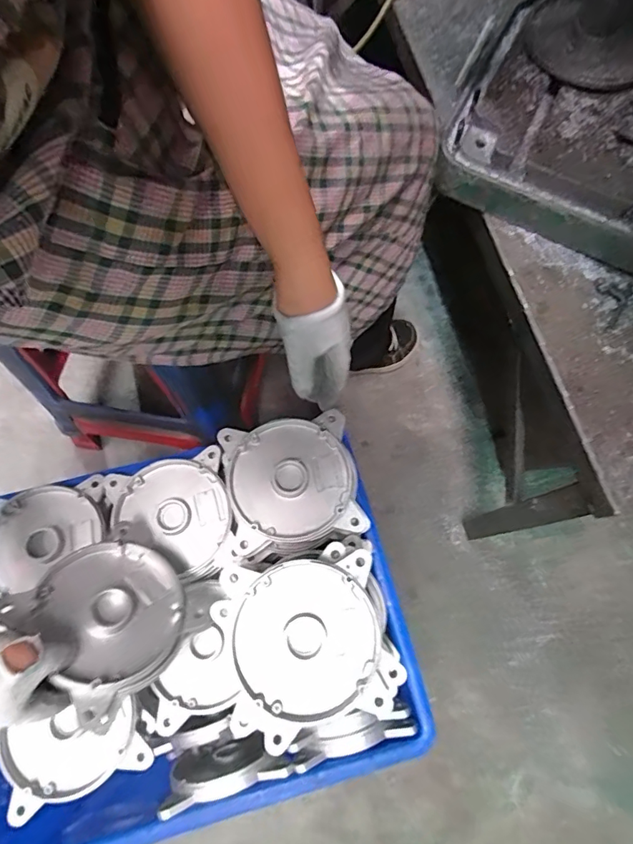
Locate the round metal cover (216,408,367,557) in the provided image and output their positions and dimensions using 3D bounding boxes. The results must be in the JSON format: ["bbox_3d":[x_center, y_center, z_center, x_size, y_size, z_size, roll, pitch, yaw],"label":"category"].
[{"bbox_3d":[-0.030,0.068,0.555,0.149,0.031,0.148,-11,73,-4],"label":"round metal cover"}]

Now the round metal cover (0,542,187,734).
[{"bbox_3d":[-0.205,0.191,0.473,0.146,0.026,0.140,44,46,7],"label":"round metal cover"}]

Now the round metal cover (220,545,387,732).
[{"bbox_3d":[-0.012,0.207,0.456,0.140,0.013,0.138,-7,73,-3],"label":"round metal cover"}]

